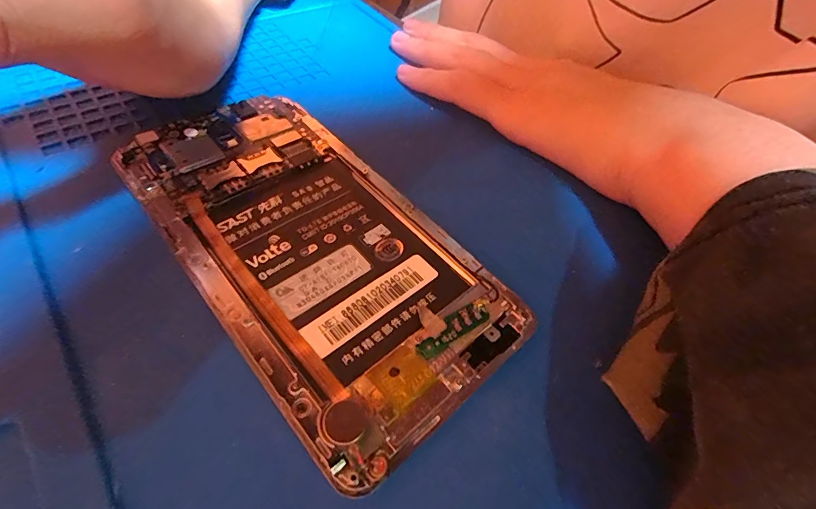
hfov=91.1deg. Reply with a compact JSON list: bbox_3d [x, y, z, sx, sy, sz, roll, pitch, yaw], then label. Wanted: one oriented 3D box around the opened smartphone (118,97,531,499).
[{"bbox_3d":[-0.032,-0.007,0.127,0.070,0.010,0.136,-34,63,-27],"label":"opened smartphone"}]

